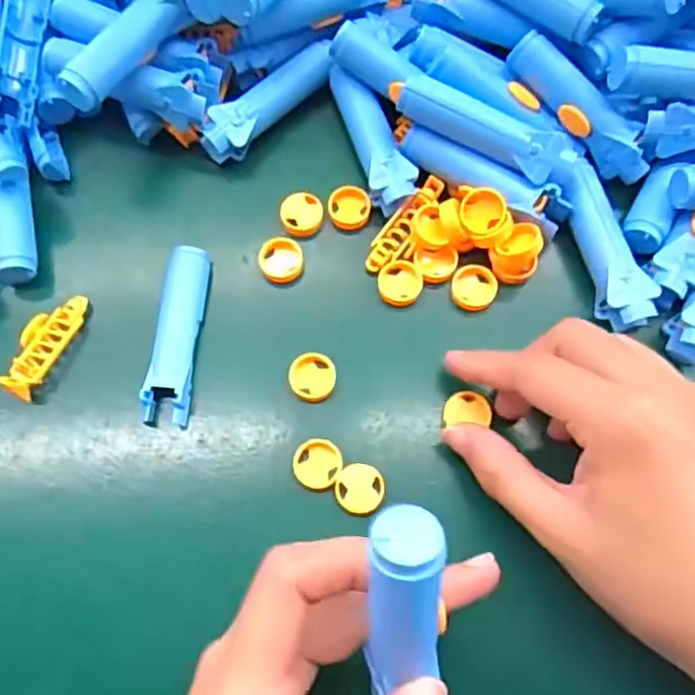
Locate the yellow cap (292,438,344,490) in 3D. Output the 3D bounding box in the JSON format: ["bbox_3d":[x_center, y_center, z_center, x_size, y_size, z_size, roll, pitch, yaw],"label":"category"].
[{"bbox_3d":[-0.012,0.046,0.263,0.019,0.005,0.019,0,69,1],"label":"yellow cap"}]

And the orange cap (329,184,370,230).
[{"bbox_3d":[0.001,-0.064,0.303,0.019,0.007,0.019,0,69,1],"label":"orange cap"}]

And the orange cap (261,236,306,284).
[{"bbox_3d":[-0.029,-0.039,0.296,0.019,0.008,0.019,0,69,1],"label":"orange cap"}]

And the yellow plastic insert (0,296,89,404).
[{"bbox_3d":[-0.129,-0.003,0.276,0.017,0.012,0.048,24,72,10],"label":"yellow plastic insert"}]

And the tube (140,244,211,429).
[{"bbox_3d":[-0.072,-0.006,0.281,0.017,0.016,0.077,4,69,3],"label":"tube"}]

